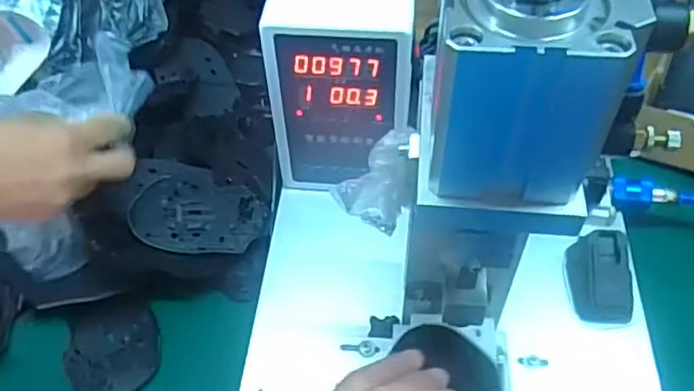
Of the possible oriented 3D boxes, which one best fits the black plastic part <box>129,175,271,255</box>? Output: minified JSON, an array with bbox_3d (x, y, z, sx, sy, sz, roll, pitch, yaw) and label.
[{"bbox_3d":[-0.125,0.018,0.540,0.110,0.006,0.078,14,51,-9],"label":"black plastic part"}]

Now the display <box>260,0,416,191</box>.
[{"bbox_3d":[-0.009,-0.078,0.515,0.101,0.187,0.047,4,51,5],"label":"display"}]

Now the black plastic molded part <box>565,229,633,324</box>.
[{"bbox_3d":[0.194,0.063,0.483,0.043,0.044,0.063,1,50,3],"label":"black plastic molded part"}]

